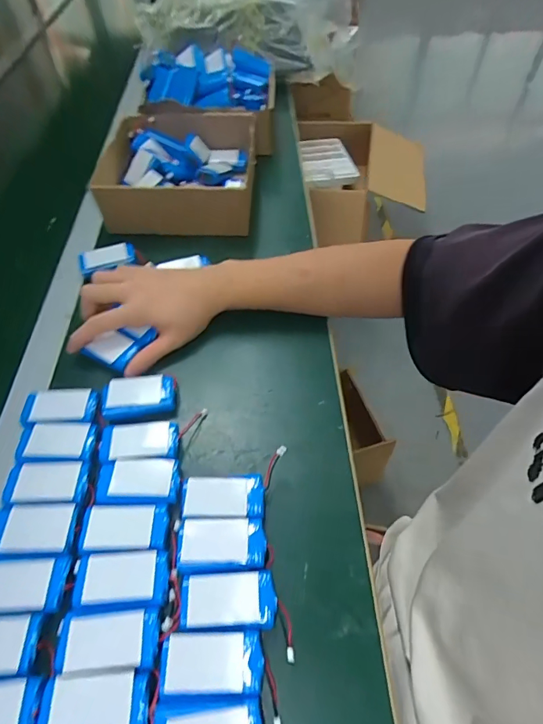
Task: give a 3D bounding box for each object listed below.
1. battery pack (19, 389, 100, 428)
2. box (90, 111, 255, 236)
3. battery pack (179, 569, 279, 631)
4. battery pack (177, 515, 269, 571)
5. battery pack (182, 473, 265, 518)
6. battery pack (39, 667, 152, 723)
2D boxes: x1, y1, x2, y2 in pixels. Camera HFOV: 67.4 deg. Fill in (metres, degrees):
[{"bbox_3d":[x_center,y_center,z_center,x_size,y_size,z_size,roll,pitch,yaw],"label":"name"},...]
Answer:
[{"bbox_3d":[-0.204,0.043,0.392,0.071,0.012,0.037,0,54,-6],"label":"battery pack"},{"bbox_3d":[-0.131,-0.287,0.600,0.200,0.085,0.224,2,54,-4],"label":"box"},{"bbox_3d":[-0.032,0.173,0.295,0.068,0.013,0.035,1,54,-5],"label":"battery pack"},{"bbox_3d":[-0.039,0.141,0.317,0.066,0.011,0.036,1,54,-5],"label":"battery pack"},{"bbox_3d":[-0.040,0.111,0.339,0.067,0.012,0.037,3,54,-4],"label":"battery pack"},{"bbox_3d":[-0.111,0.219,0.258,0.065,0.006,0.038,2,54,-4],"label":"battery pack"}]

